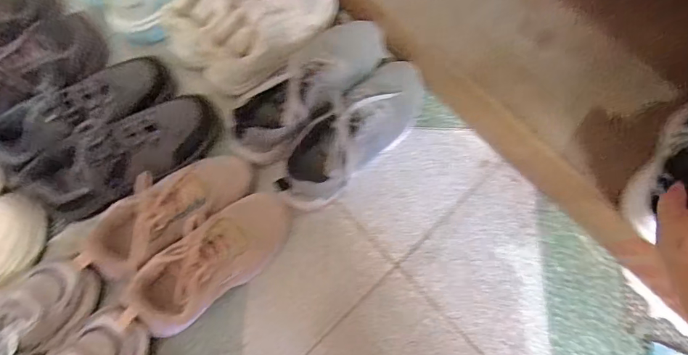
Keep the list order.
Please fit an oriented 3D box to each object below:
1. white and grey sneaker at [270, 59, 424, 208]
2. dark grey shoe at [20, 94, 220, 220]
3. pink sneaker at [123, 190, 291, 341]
[{"bbox_3d":[0.019,-0.069,0.629,0.286,0.092,0.099,-44,78,-11],"label":"white and grey sneaker"},{"bbox_3d":[-0.309,-0.034,0.606,0.270,0.082,0.113,-39,78,-10],"label":"dark grey shoe"},{"bbox_3d":[-0.180,0.112,0.583,0.242,0.076,0.097,-39,78,-10],"label":"pink sneaker"}]

